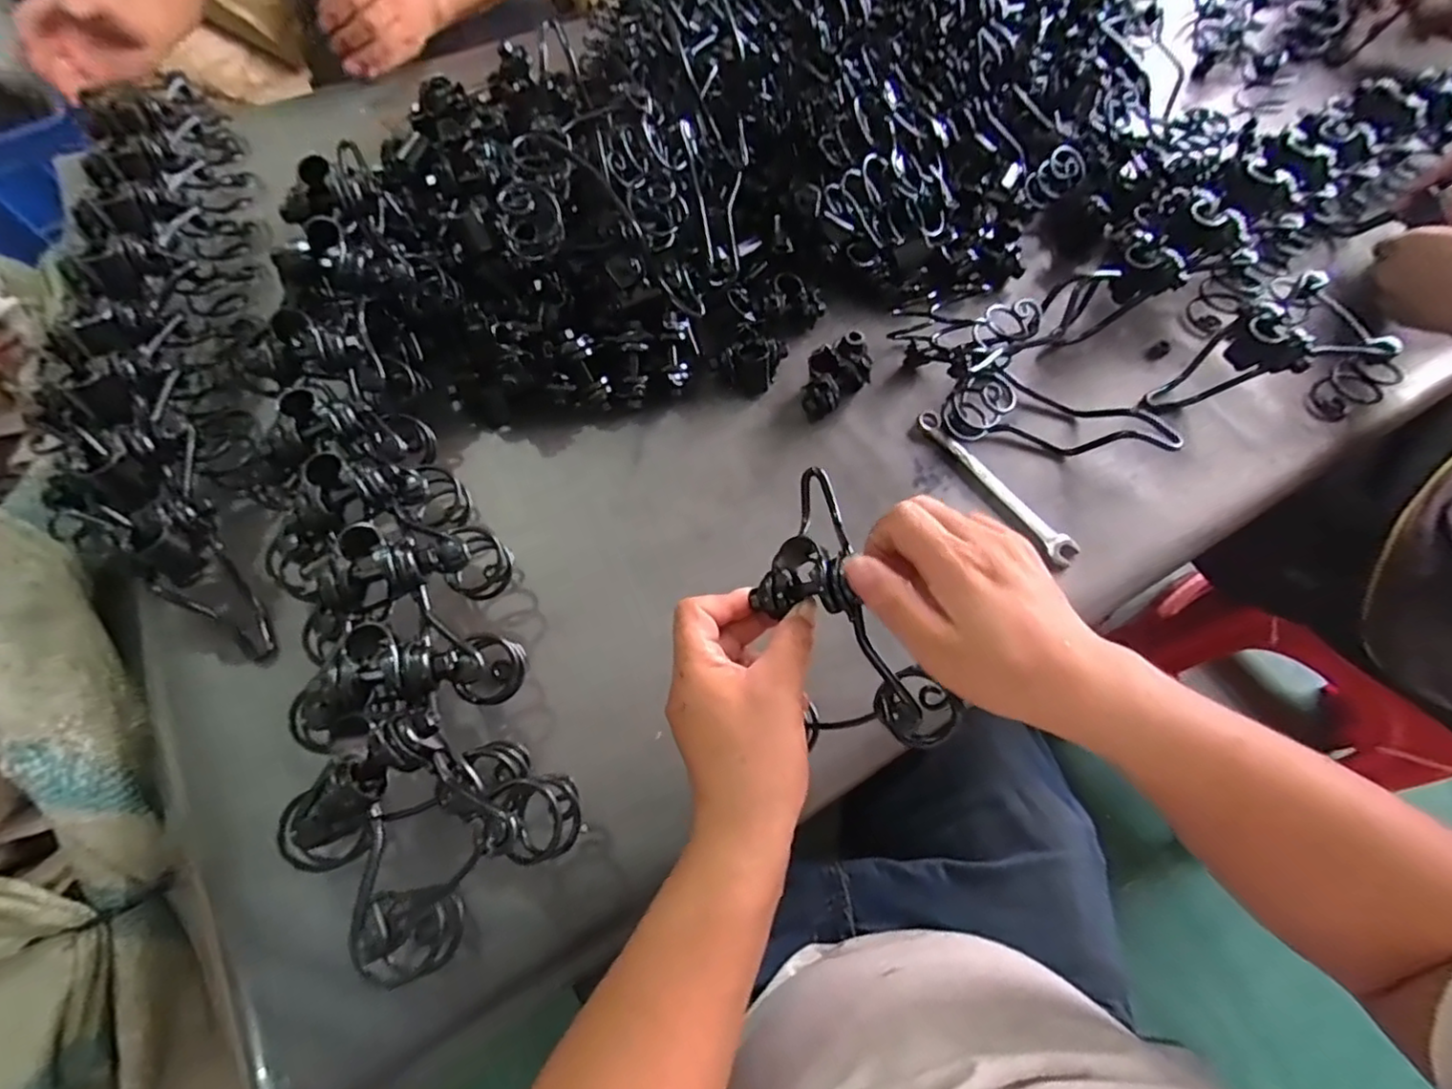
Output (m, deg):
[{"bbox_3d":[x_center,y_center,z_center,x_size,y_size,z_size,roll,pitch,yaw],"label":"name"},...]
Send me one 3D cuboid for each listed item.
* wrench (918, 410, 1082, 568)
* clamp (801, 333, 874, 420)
[{"bbox_3d":[0.218,-0.051,0.520,0.022,0.006,0.165,-31,68,-15],"label":"wrench"},{"bbox_3d":[0.095,-0.146,0.552,0.077,0.031,0.044,-40,71,-18],"label":"clamp"}]

